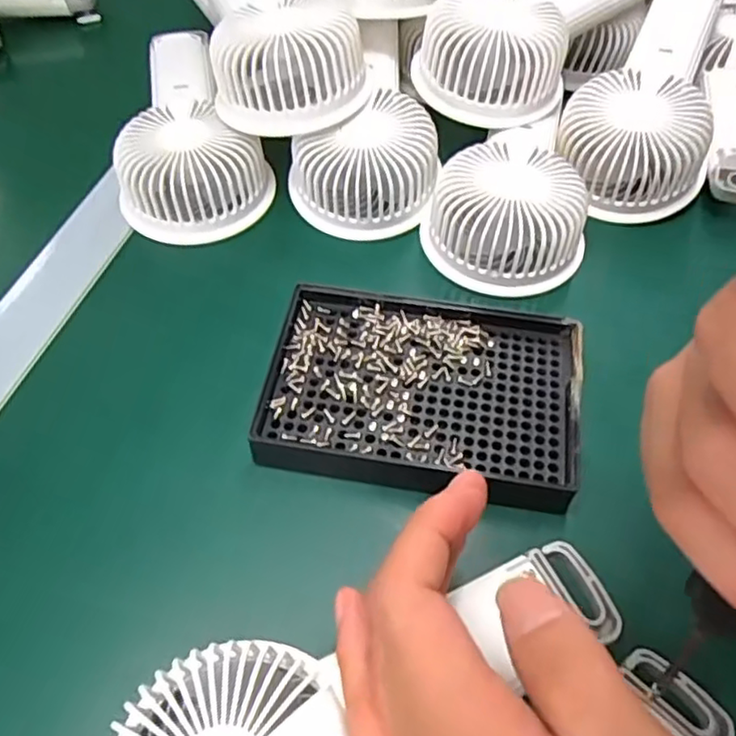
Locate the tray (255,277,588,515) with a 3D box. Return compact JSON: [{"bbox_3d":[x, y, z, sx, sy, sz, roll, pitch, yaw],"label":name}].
[{"bbox_3d":[0.024,0.010,0.291,0.137,0.016,0.096,8,56,5],"label":"tray"}]

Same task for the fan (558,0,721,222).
[{"bbox_3d":[0.168,-0.168,0.376,0.079,0.036,0.168,19,74,12],"label":"fan"}]

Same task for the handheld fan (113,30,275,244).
[{"bbox_3d":[-0.113,-0.151,0.392,0.085,0.043,0.171,-14,57,-10],"label":"handheld fan"}]

